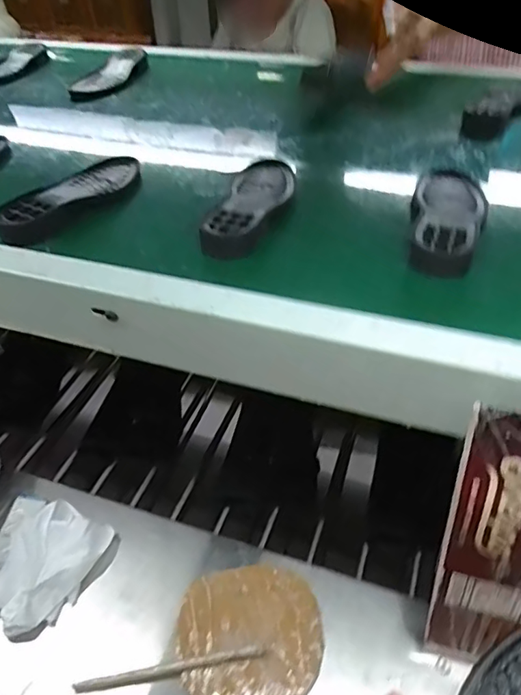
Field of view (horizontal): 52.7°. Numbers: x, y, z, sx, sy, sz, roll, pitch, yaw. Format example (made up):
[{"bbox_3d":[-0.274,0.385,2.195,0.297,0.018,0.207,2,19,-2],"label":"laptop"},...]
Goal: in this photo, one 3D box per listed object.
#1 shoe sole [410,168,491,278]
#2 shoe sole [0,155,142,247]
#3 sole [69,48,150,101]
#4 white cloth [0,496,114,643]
[{"bbox_3d":[0.203,-0.148,0.569,0.080,0.024,0.215,14,44,18],"label":"shoe sole"},{"bbox_3d":[-0.220,-0.189,0.633,0.082,0.025,0.219,14,44,17],"label":"shoe sole"},{"bbox_3d":[-0.285,-0.544,1.035,0.069,0.024,0.233,11,44,15],"label":"sole"},{"bbox_3d":[-0.267,0.256,0.624,0.134,0.036,0.145,15,44,18],"label":"white cloth"}]

